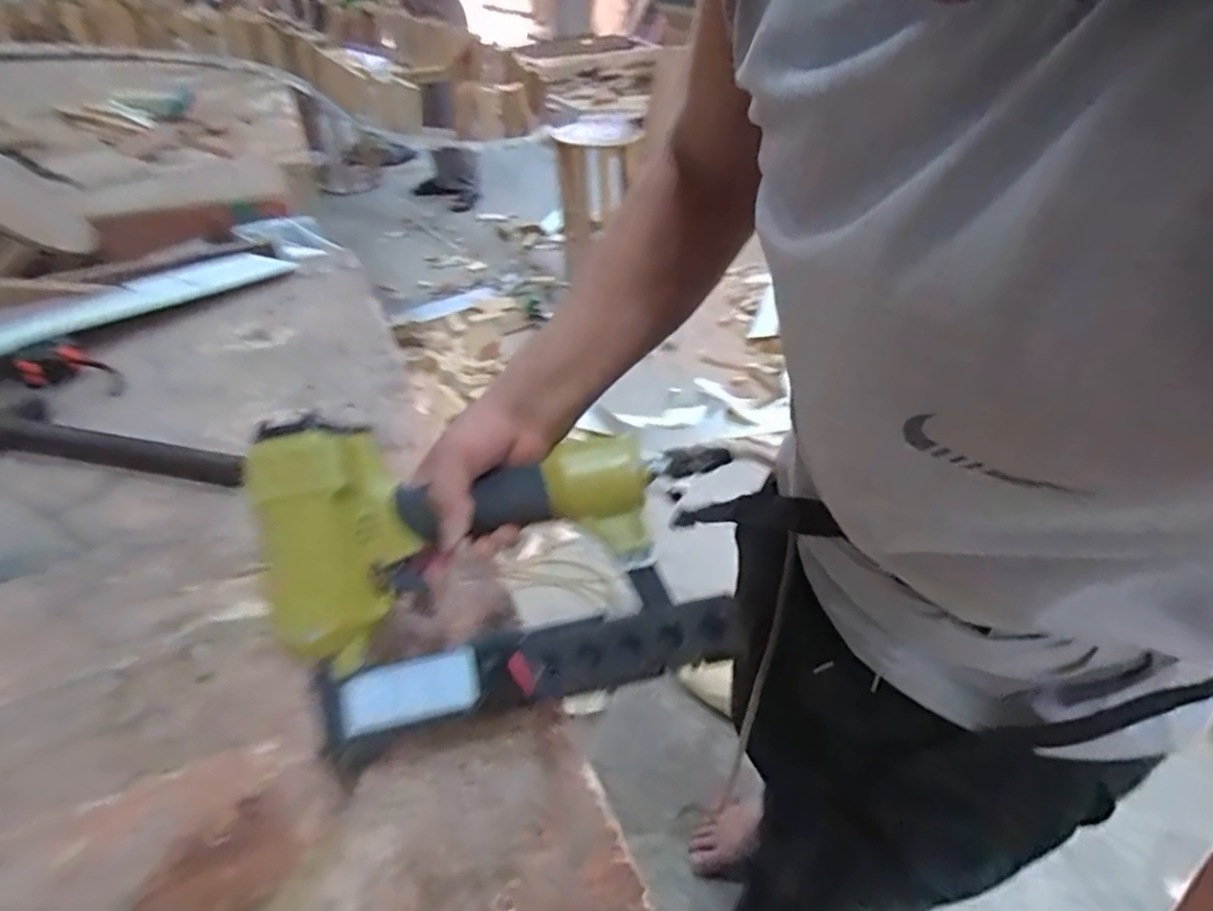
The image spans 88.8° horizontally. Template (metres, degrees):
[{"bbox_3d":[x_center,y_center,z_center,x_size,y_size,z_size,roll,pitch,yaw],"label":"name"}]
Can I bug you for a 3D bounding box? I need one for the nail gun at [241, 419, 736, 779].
[{"bbox_3d":[-0.076,0.067,0.447,0.294,0.080,0.212,-10,88,-7],"label":"nail gun"}]

